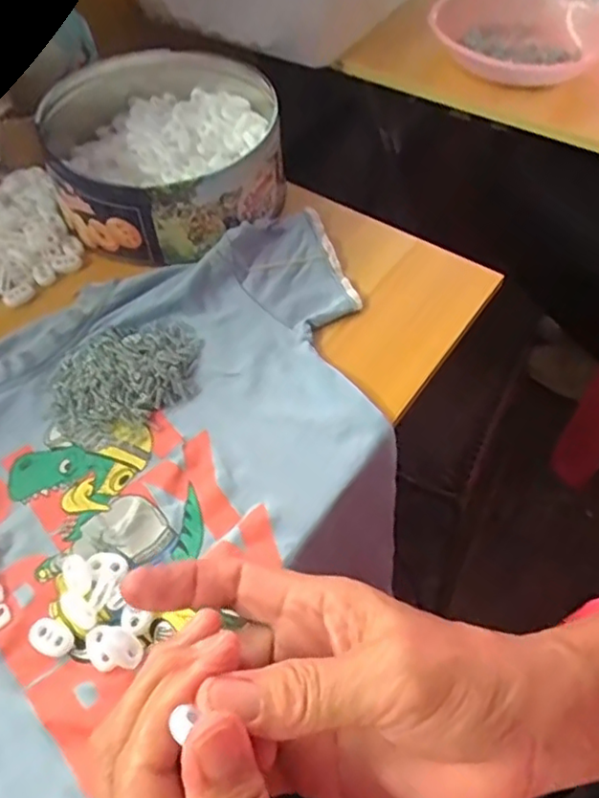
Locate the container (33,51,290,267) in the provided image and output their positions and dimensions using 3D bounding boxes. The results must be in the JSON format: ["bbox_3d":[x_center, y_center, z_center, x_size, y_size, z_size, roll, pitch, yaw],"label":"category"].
[{"bbox_3d":[-0.110,-0.208,0.512,0.190,0.061,0.208,1,55,-1],"label":"container"}]

